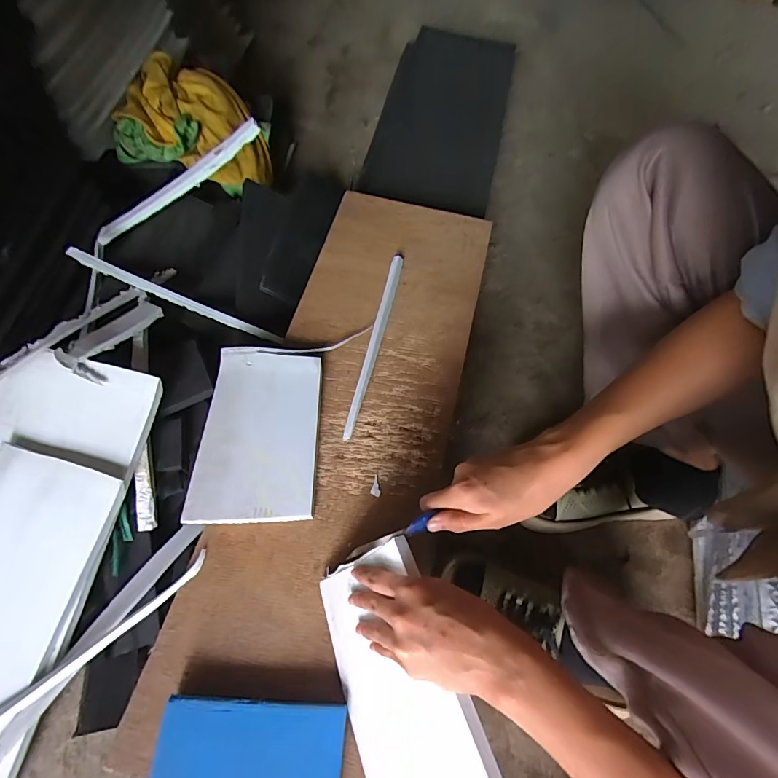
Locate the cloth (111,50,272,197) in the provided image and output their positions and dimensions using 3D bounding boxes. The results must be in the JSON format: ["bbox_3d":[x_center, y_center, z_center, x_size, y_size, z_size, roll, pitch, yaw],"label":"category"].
[{"bbox_3d":[-0.270,-0.392,0.637,0.211,0.059,0.179,16,79,-31],"label":"cloth"}]

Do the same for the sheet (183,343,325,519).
[{"bbox_3d":[-0.140,0.048,0.474,0.121,0.014,0.191,6,67,-9],"label":"sheet"}]

